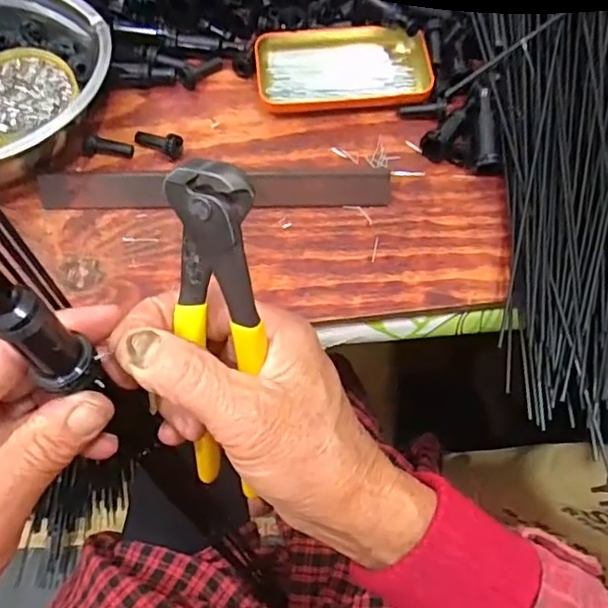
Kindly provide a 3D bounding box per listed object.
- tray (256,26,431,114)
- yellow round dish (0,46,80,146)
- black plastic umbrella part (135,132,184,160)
[{"bbox_3d":[0.032,-0.202,0.498,0.142,0.018,0.069,-5,67,-3],"label":"tray"},{"bbox_3d":[-0.221,-0.164,0.457,0.083,0.012,0.073,-32,71,-13],"label":"yellow round dish"},{"bbox_3d":[-0.116,-0.132,0.472,0.039,0.017,0.019,28,70,11],"label":"black plastic umbrella part"}]

